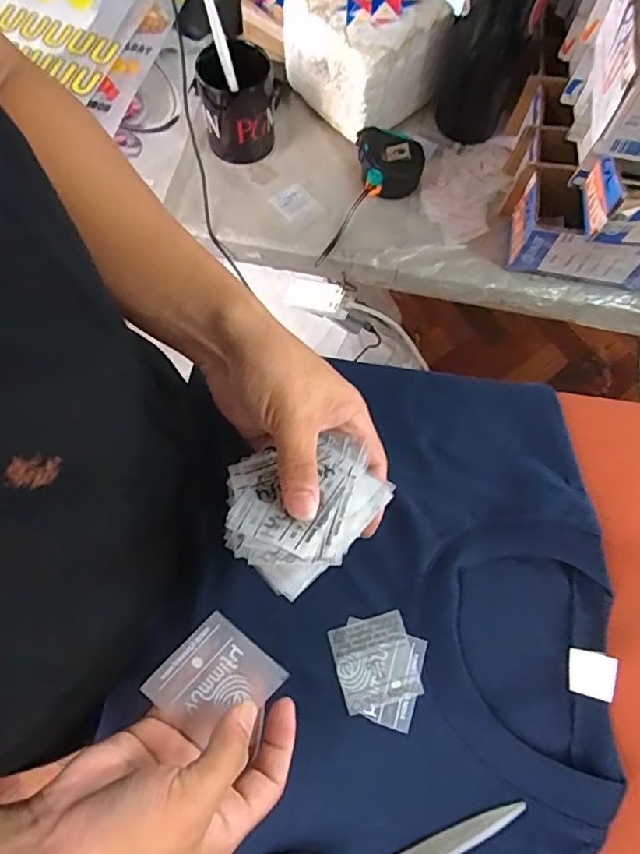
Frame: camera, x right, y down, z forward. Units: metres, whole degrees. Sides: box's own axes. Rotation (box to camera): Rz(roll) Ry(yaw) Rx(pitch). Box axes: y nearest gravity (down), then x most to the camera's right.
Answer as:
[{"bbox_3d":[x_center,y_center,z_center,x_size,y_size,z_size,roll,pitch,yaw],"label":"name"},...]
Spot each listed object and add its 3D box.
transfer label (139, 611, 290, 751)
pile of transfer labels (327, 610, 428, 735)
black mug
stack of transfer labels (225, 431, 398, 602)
[{"bbox_3d":[-0.060,0.144,0.320,0.056,0.004,0.064,42,93,0],"label":"transfer label"},{"bbox_3d":[0.042,0.159,0.367,0.057,0.005,0.068,-15,72,-7],"label":"pile of transfer labels"},{"bbox_3d":[-0.091,-0.371,0.643,0.095,0.090,0.096,-9,71,-5],"label":"black mug"},{"bbox_3d":[-0.013,0.041,0.328,0.083,0.023,0.093,39,74,11],"label":"stack of transfer labels"}]

